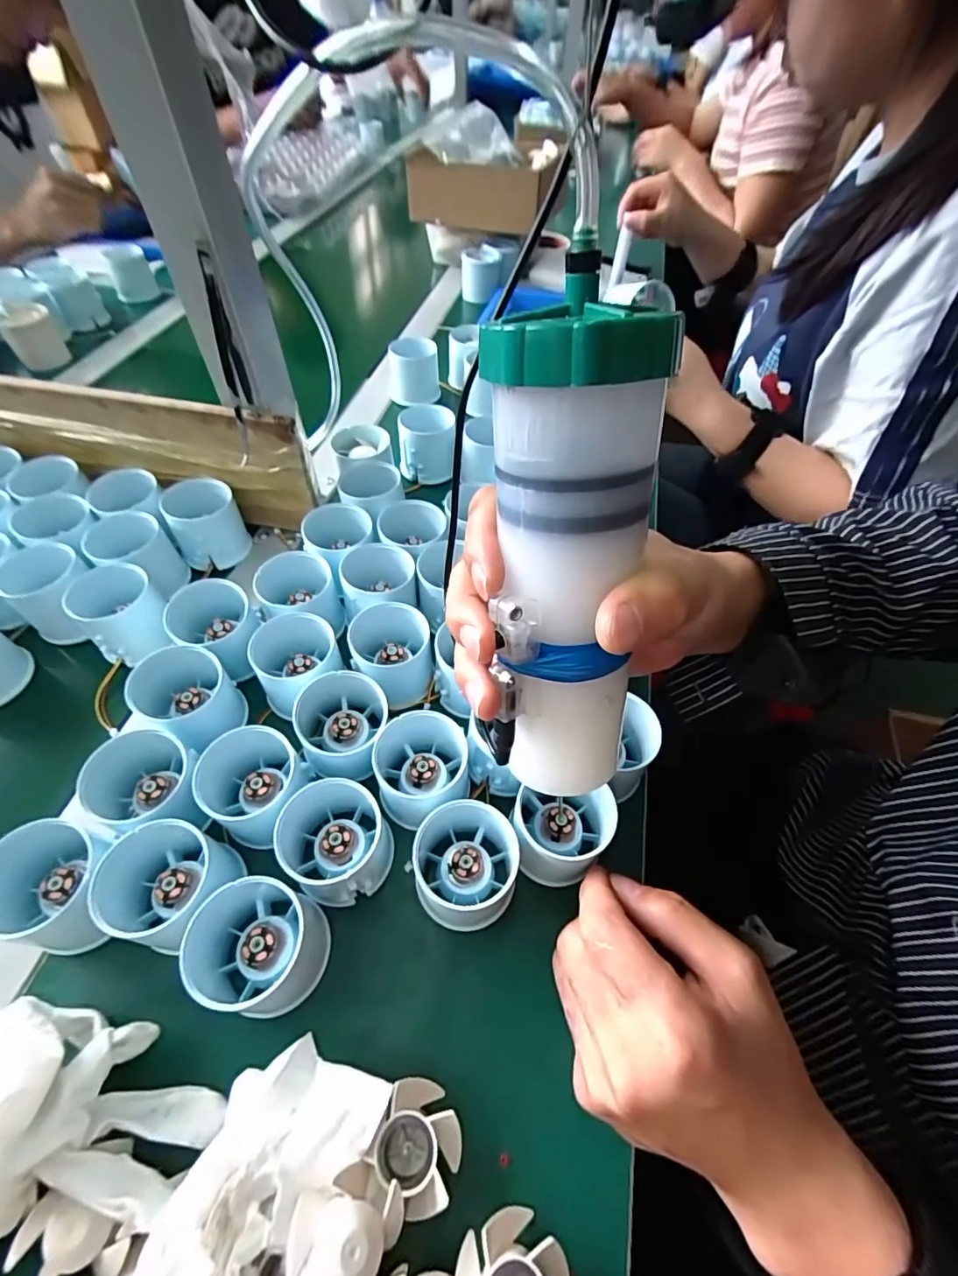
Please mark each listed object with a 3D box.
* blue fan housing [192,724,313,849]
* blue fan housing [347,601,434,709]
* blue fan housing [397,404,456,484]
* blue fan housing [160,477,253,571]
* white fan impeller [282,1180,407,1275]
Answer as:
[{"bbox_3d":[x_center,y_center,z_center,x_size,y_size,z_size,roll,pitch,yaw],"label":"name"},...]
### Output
[{"bbox_3d":[-0.128,0.079,0.291,0.058,0.038,0.056,35,60,22],"label":"blue fan housing"},{"bbox_3d":[-0.056,0.009,0.343,0.049,0.050,0.054,-7,54,-6],"label":"blue fan housing"},{"bbox_3d":[-0.047,-0.180,0.486,0.052,0.054,0.050,-1,53,-1],"label":"blue fan housing"},{"bbox_3d":[-0.218,-0.091,0.416,0.051,0.049,0.051,-21,56,-15],"label":"blue fan housing"},{"bbox_3d":[-0.049,0.229,0.191,0.039,0.028,0.035,-3,54,-2],"label":"white fan impeller"}]

